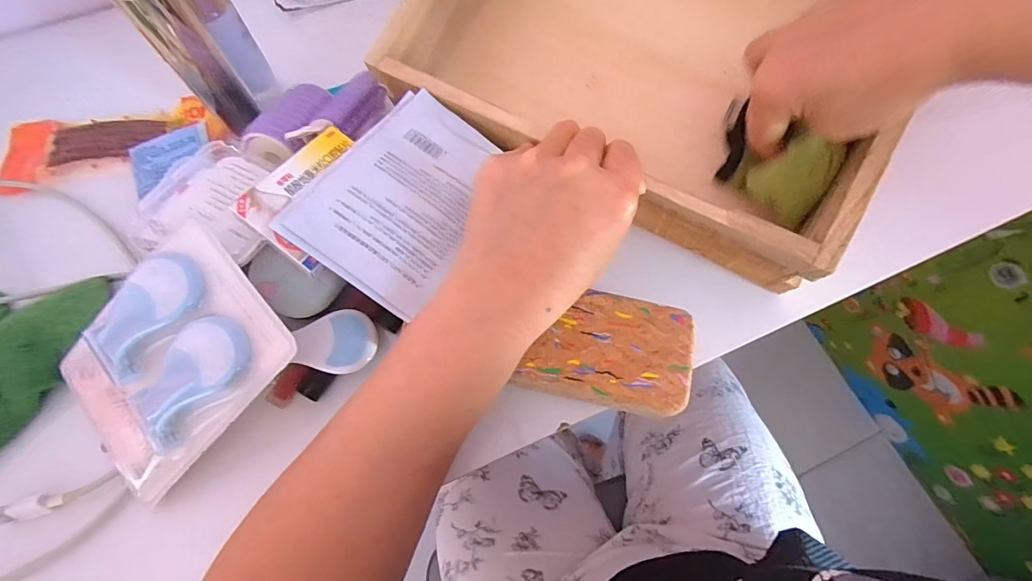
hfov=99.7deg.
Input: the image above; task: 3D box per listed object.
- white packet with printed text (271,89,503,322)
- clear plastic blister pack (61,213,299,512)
[{"bbox_3d":[-0.064,-0.059,0.267,0.092,0.007,0.130,36,67,-2],"label":"white packet with printed text"},{"bbox_3d":[-0.195,0.040,0.241,0.134,0.019,0.101,-45,83,4],"label":"clear plastic blister pack"}]

